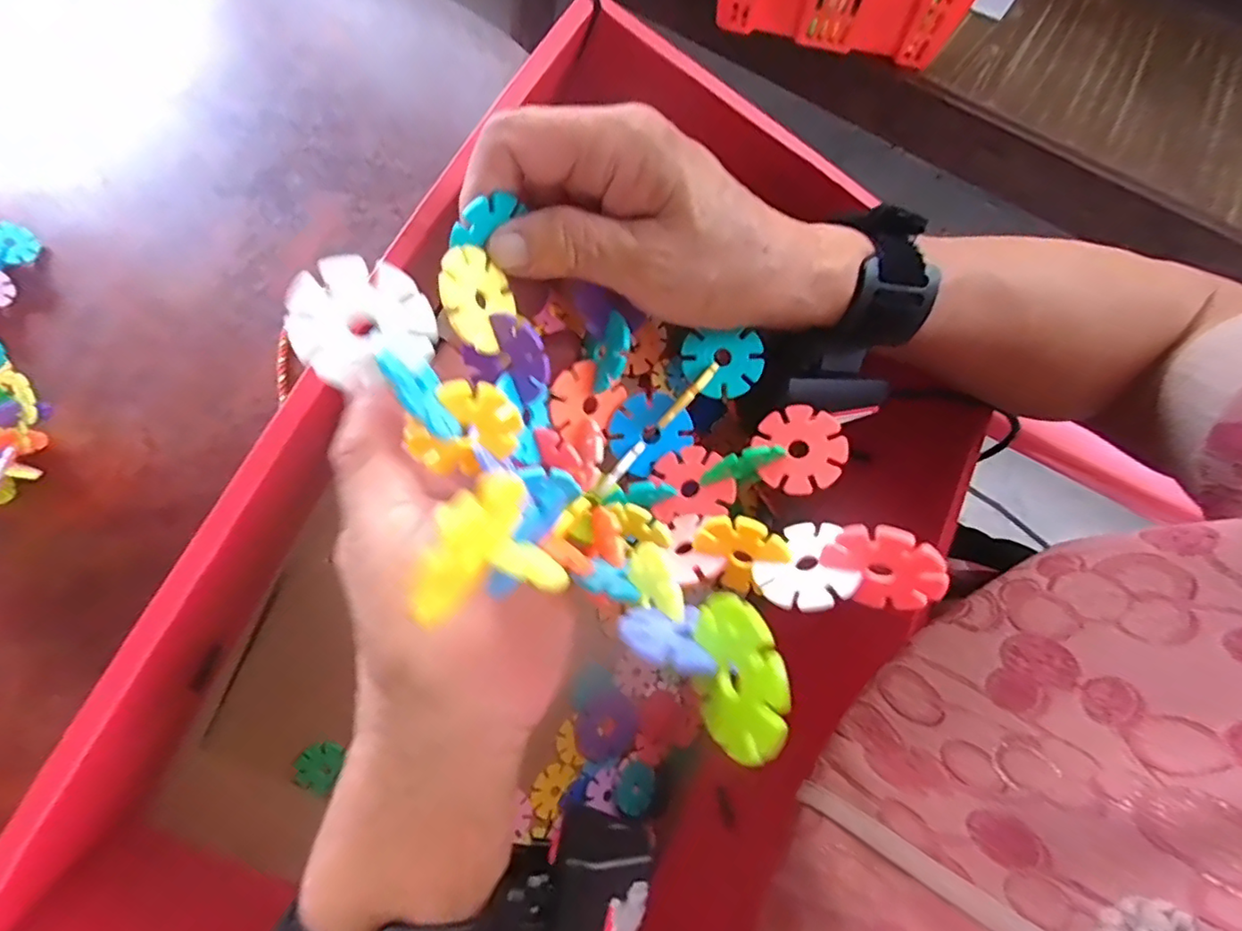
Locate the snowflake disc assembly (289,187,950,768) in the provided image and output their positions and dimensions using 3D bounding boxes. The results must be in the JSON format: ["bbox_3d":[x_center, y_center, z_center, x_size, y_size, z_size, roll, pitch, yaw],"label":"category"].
[{"bbox_3d":[0.004,-0.015,0.175,0.122,0.099,0.160,-33,77,-7],"label":"snowflake disc assembly"}]

